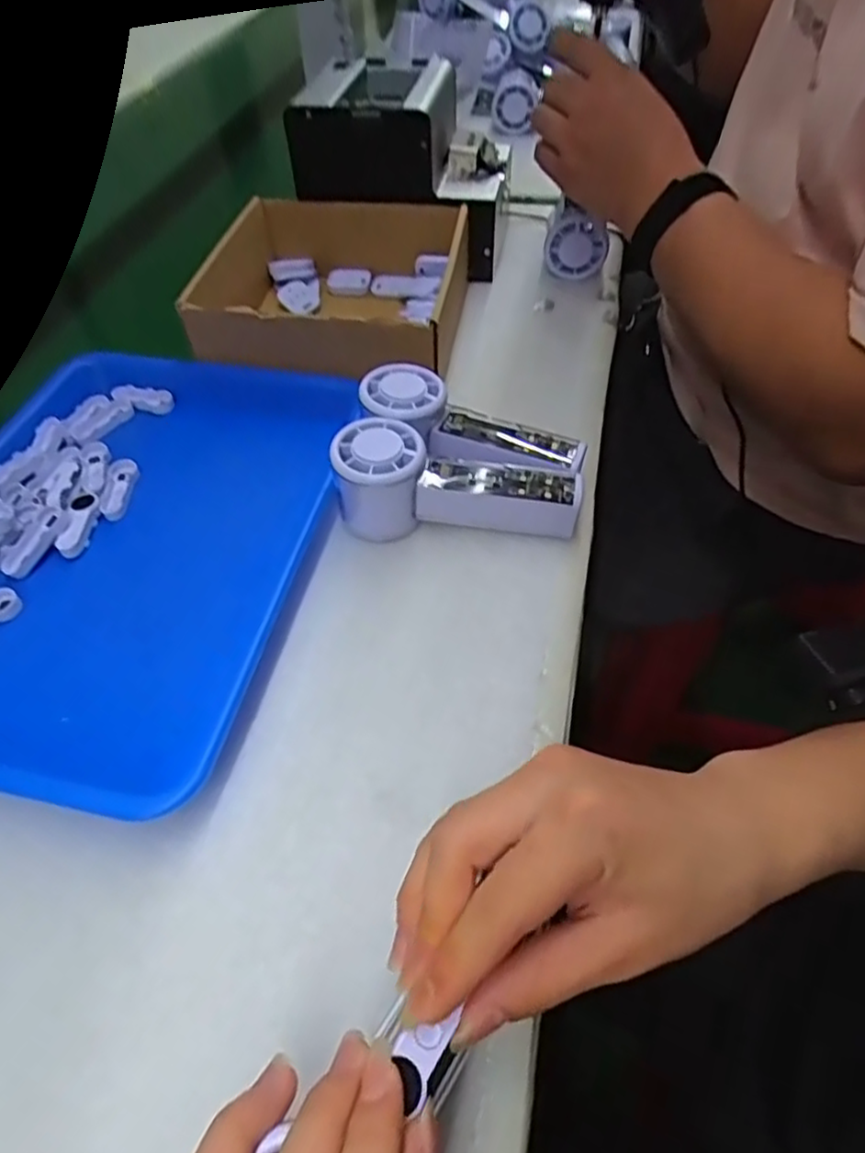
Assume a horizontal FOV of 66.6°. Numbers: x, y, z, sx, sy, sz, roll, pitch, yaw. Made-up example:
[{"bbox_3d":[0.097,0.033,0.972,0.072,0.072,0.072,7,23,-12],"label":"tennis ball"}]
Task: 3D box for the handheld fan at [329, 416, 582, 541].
[{"bbox_3d":[0.016,-0.056,0.419,0.153,0.058,0.057,6,53,8],"label":"handheld fan"}]

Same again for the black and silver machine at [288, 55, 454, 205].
[{"bbox_3d":[-0.053,-0.421,0.616,0.136,0.075,0.139,4,53,7],"label":"black and silver machine"}]

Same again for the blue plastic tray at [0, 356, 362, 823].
[{"bbox_3d":[-0.201,-0.032,0.418,0.250,0.030,0.334,7,54,9],"label":"blue plastic tray"}]

